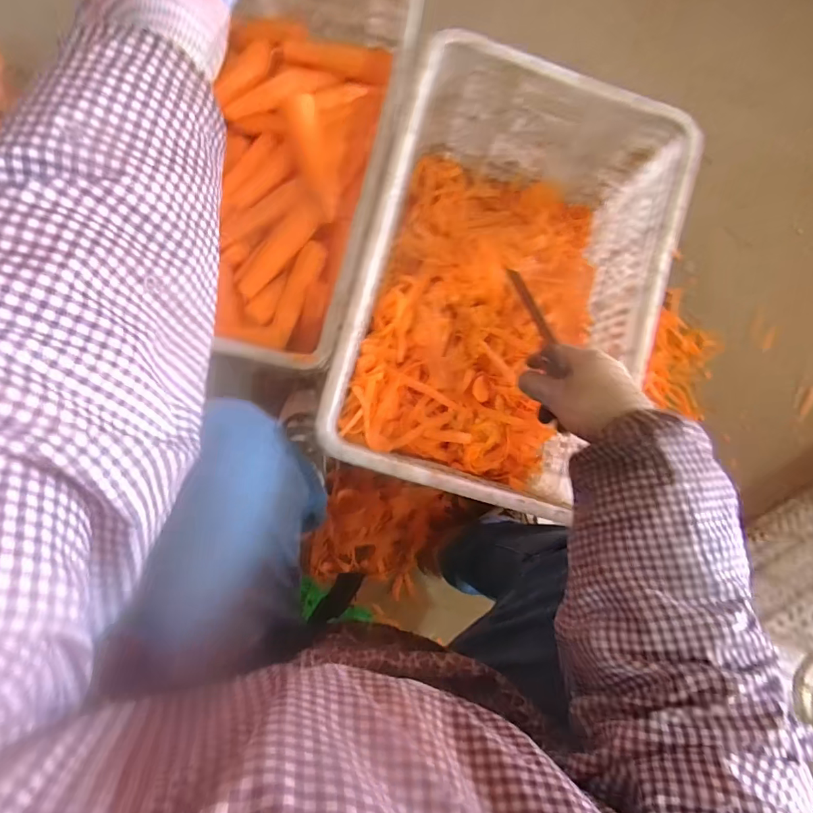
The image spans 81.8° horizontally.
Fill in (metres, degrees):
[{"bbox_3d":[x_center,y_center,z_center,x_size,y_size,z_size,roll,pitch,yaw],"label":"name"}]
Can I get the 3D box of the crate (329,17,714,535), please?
[{"bbox_3d":[0.111,-0.141,0.635,0.352,0.218,0.490,15,86,-4],"label":"crate"}]

